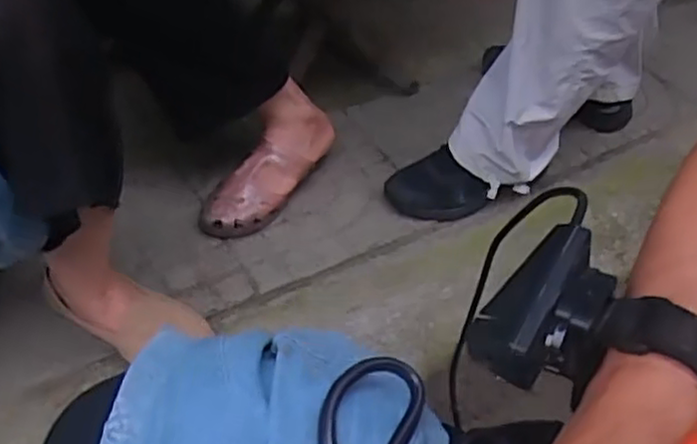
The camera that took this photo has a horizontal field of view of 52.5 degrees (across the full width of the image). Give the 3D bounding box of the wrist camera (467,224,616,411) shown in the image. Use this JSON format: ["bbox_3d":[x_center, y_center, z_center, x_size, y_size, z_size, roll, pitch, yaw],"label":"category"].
[{"bbox_3d":[0.084,0.037,0.295,0.048,0.033,0.068,29,51,19],"label":"wrist camera"}]

